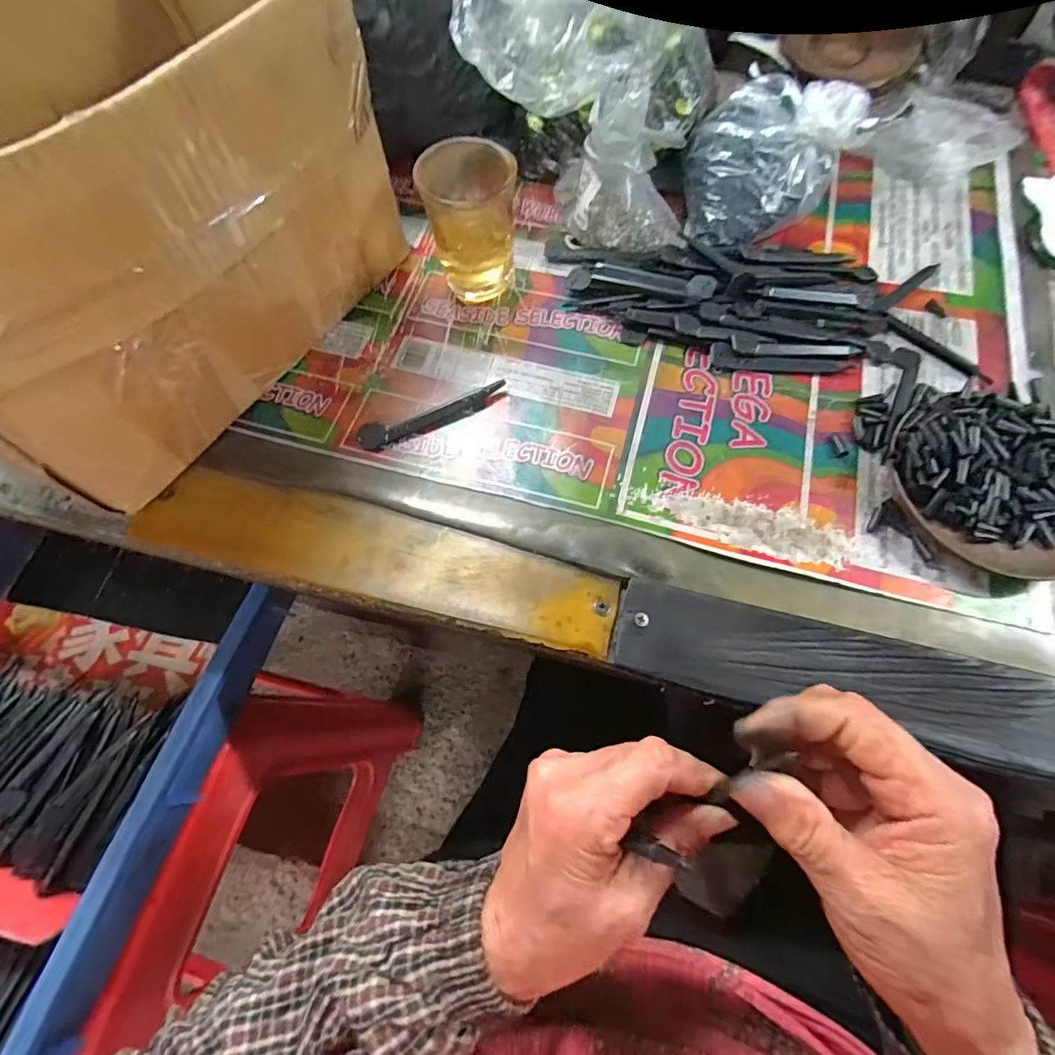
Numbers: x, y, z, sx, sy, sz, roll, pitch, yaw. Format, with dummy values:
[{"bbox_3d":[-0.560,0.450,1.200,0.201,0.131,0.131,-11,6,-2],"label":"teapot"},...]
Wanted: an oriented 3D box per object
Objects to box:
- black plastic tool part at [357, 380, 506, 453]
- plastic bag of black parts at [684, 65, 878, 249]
[{"bbox_3d":[-0.060,-0.071,0.333,0.097,0.008,0.020,-19,68,-7],"label":"black plastic tool part"},{"bbox_3d":[0.173,-0.269,0.380,0.096,0.061,0.143,38,72,15],"label":"plastic bag of black parts"}]

